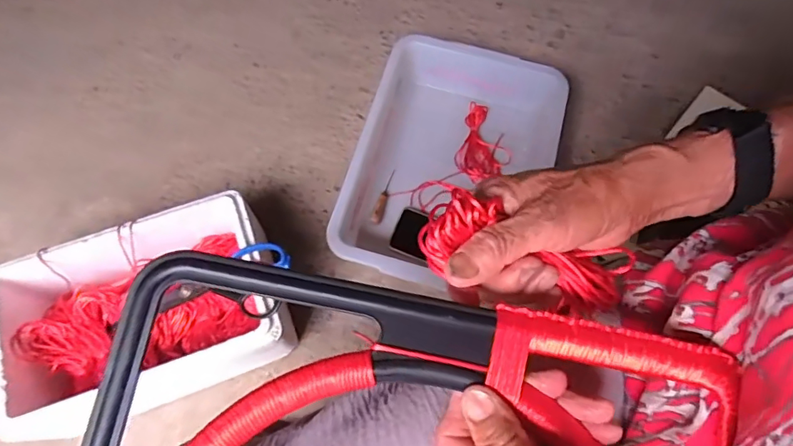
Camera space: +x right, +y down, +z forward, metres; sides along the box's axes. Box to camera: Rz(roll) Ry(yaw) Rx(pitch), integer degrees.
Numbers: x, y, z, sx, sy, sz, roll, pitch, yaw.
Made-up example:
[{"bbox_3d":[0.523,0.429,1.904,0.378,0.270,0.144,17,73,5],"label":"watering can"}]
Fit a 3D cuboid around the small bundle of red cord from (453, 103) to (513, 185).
[{"bbox_3d":[0.157,-0.139,0.856,0.090,0.018,0.146,16,68,7],"label":"small bundle of red cord"}]

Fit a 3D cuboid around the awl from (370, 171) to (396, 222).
[{"bbox_3d":[-0.022,-0.043,0.812,0.017,0.019,0.094,14,68,6],"label":"awl"}]

